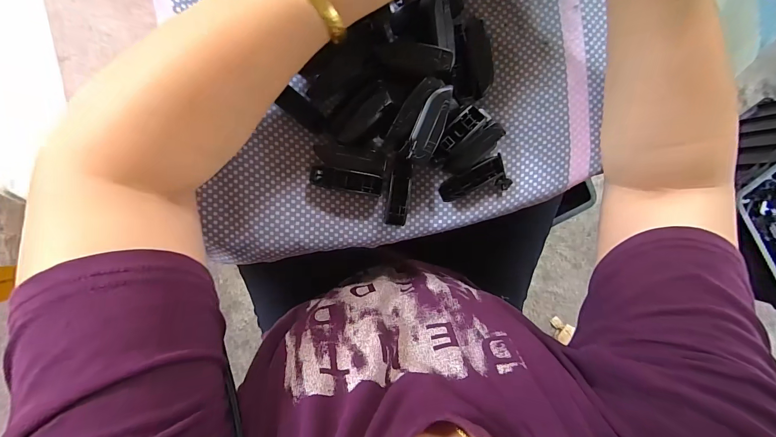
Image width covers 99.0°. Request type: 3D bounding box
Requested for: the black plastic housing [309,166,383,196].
[{"bbox_3d":[-0.032,-0.030,0.263,0.056,0.011,0.016,8,95,-7],"label":"black plastic housing"}]

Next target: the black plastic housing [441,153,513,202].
[{"bbox_3d":[0.072,-0.031,0.271,0.061,0.016,0.027,-18,98,-4],"label":"black plastic housing"}]

